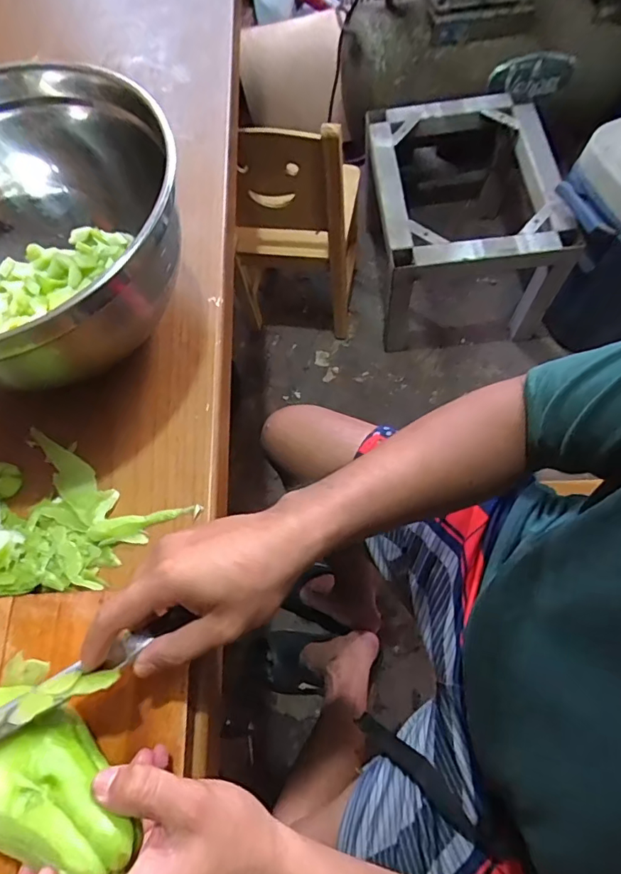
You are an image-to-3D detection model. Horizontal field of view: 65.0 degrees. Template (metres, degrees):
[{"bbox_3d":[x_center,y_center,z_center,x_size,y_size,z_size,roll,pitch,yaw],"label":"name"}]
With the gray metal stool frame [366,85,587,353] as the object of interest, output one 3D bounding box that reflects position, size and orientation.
[{"bbox_3d":[0.400,-0.573,1.297,0.462,0.385,0.552,-4,67,2],"label":"gray metal stool frame"}]

